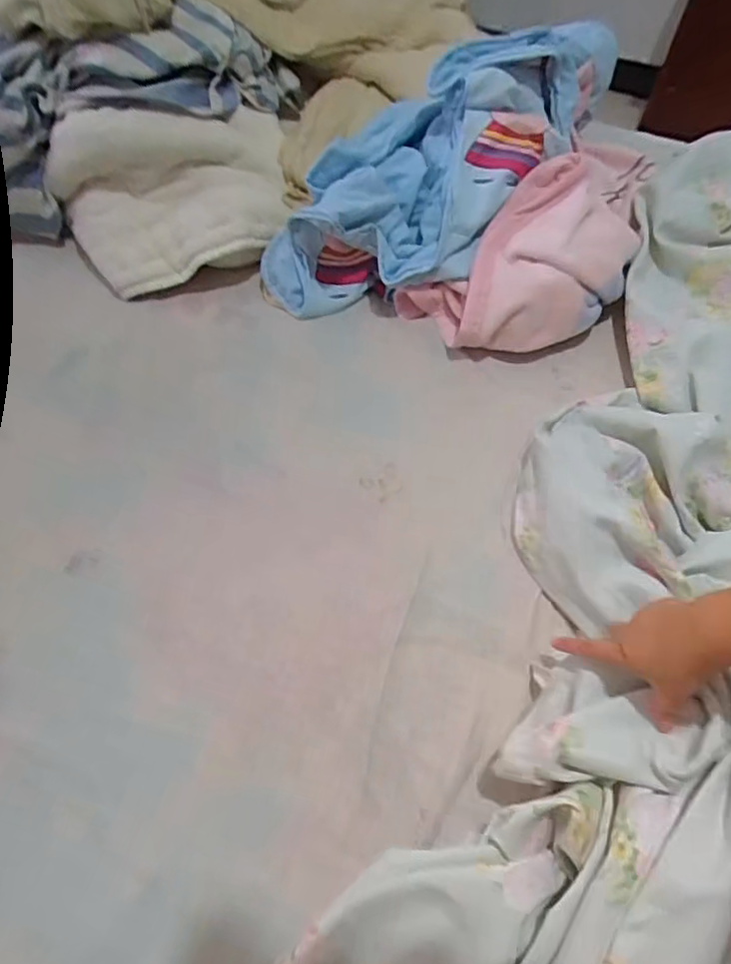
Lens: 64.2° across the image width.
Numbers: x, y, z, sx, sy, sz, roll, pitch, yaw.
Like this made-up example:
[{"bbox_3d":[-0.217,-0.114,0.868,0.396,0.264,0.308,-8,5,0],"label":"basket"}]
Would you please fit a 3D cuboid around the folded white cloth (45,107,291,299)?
[{"bbox_3d":[-0.291,-0.428,0.887,0.352,0.184,0.192,-12,62,-6],"label":"folded white cloth"}]

